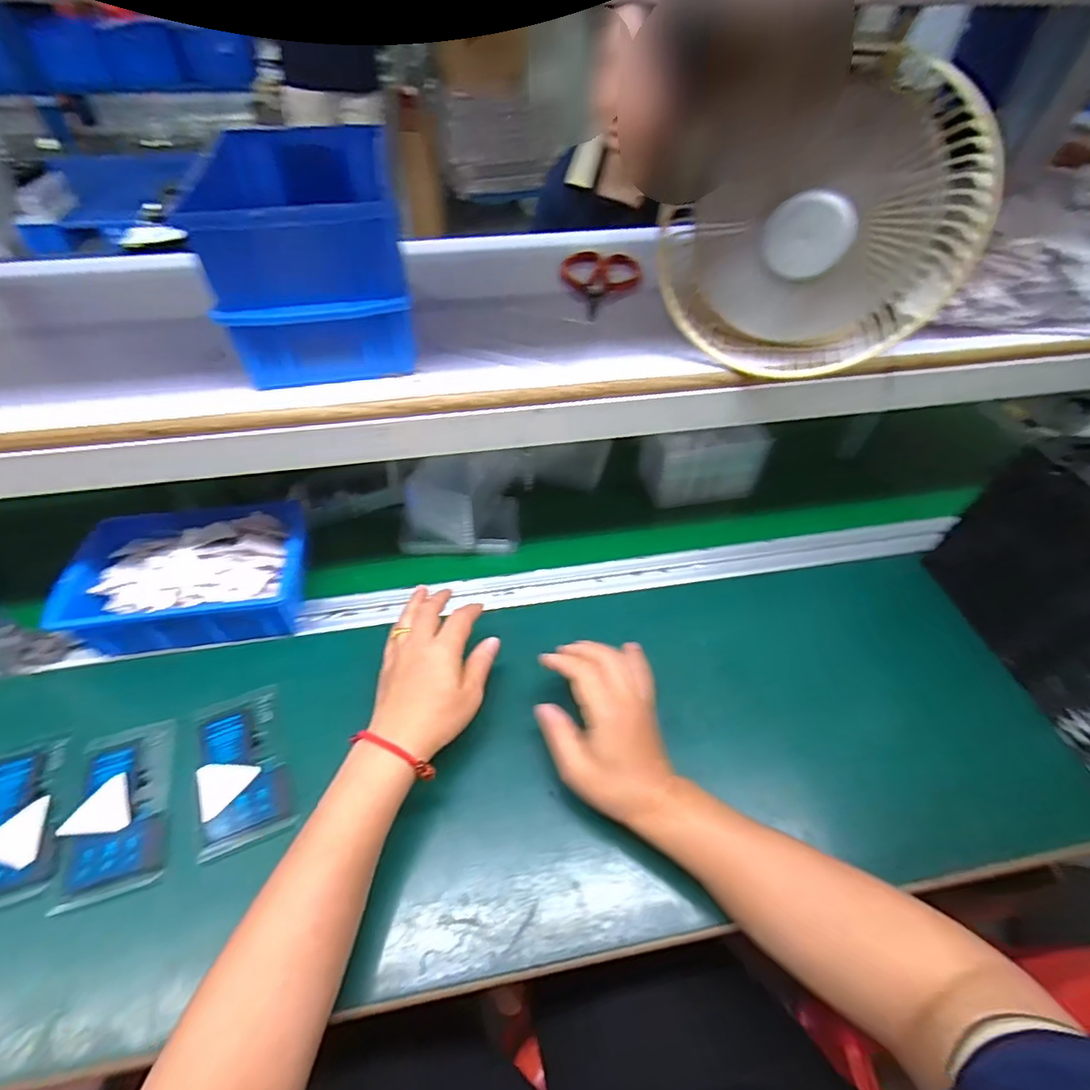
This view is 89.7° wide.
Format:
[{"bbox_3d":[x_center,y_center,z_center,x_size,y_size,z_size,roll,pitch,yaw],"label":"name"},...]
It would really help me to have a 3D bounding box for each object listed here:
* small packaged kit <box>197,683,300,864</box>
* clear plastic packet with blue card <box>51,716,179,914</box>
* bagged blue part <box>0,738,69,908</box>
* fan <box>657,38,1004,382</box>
[{"bbox_3d":[-0.252,0.184,0.459,0.067,0.012,0.126,-18,52,-16],"label":"small packaged kit"},{"bbox_3d":[-0.337,0.208,0.434,0.069,0.013,0.126,-11,50,-11],"label":"clear plastic packet with blue card"},{"bbox_3d":[-0.413,0.215,0.426,0.067,0.011,0.119,-15,51,-13],"label":"bagged blue part"},{"bbox_3d":[0.190,-0.217,0.391,0.192,0.179,0.059,18,51,14],"label":"fan"}]

